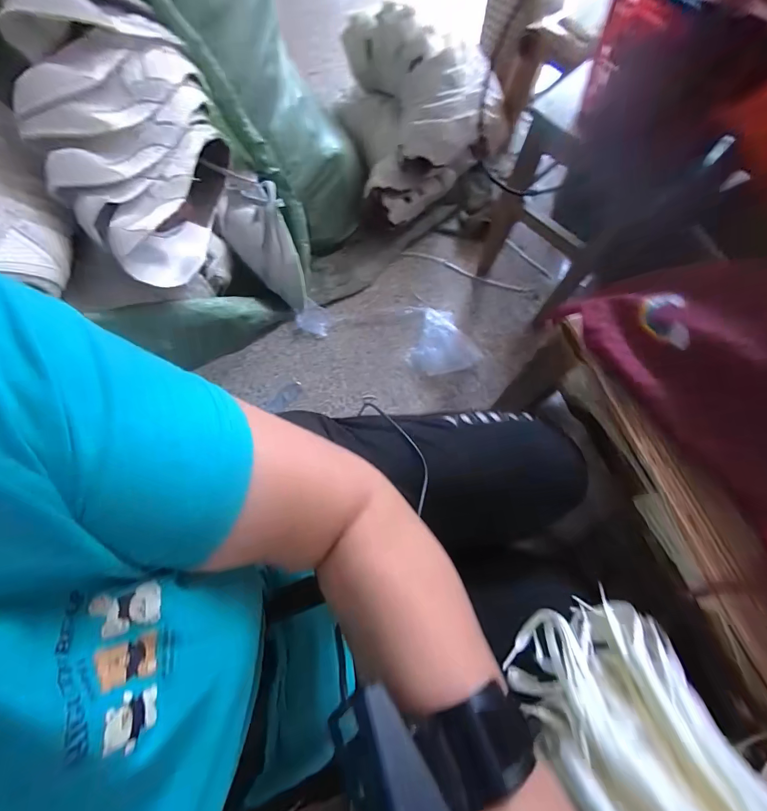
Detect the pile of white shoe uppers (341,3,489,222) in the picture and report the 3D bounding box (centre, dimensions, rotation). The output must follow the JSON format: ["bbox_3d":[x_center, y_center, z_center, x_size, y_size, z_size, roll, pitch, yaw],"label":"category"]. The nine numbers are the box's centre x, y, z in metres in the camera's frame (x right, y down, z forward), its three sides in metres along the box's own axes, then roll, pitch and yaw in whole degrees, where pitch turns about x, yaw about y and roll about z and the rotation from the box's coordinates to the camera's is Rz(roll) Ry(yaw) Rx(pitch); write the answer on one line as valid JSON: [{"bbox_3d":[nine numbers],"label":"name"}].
[{"bbox_3d":[0.067,-0.689,0.880,0.289,0.248,0.341,-17,73,-4],"label":"pile of white shoe uppers"}]

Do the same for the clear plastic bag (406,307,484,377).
[{"bbox_3d":[0.115,-0.158,0.891,0.148,0.035,0.198,-27,74,-7],"label":"clear plastic bag"}]

